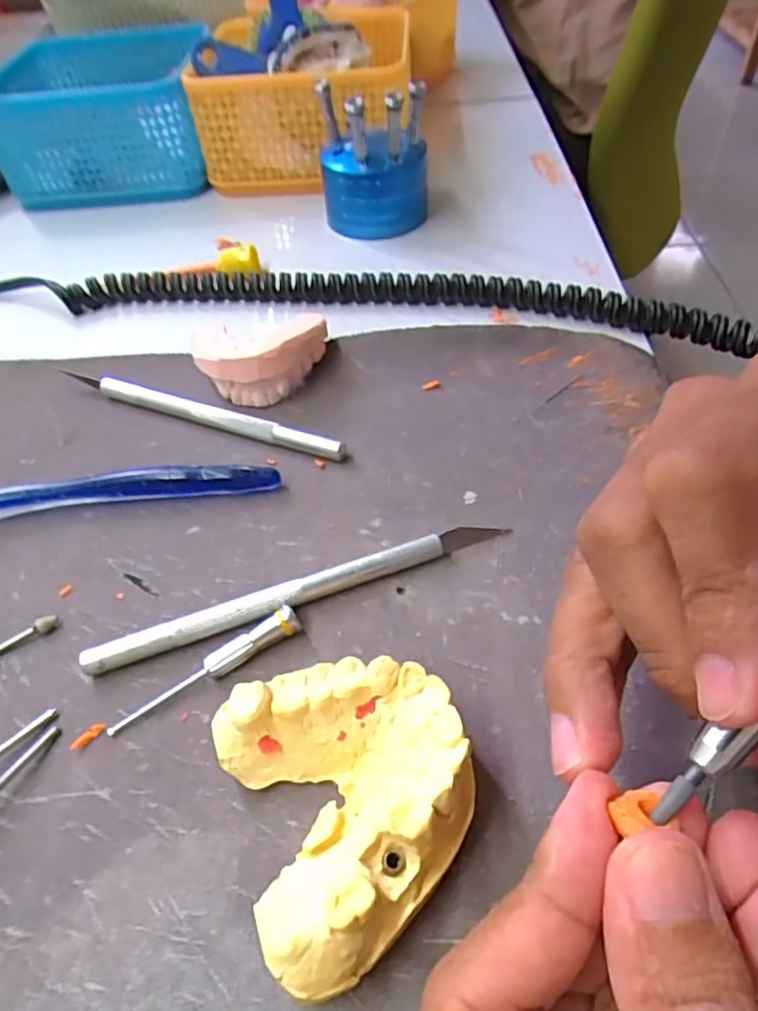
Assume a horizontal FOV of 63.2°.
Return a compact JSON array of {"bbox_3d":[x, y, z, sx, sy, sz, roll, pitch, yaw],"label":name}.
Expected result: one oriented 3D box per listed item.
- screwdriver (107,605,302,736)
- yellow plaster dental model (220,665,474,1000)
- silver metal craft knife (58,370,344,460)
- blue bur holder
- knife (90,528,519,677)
[{"bbox_3d":[-0.051,0.048,0.183,0.060,0.009,0.007,-25,53,-15],"label":"screwdriver"},{"bbox_3d":[-0.006,0.069,0.150,0.056,0.025,0.066,-21,52,-12],"label":"yellow plaster dental model"},{"bbox_3d":[-0.078,-0.040,0.257,0.141,0.008,0.009,17,54,18],"label":"silver metal craft knife"},{"bbox_3d":[-0.003,-0.187,0.335,0.057,0.070,0.045,-3,50,2],"label":"blue bur holder"},{"bbox_3d":[-0.024,0.027,0.197,0.135,0.009,0.008,-18,51,-10],"label":"knife"}]

